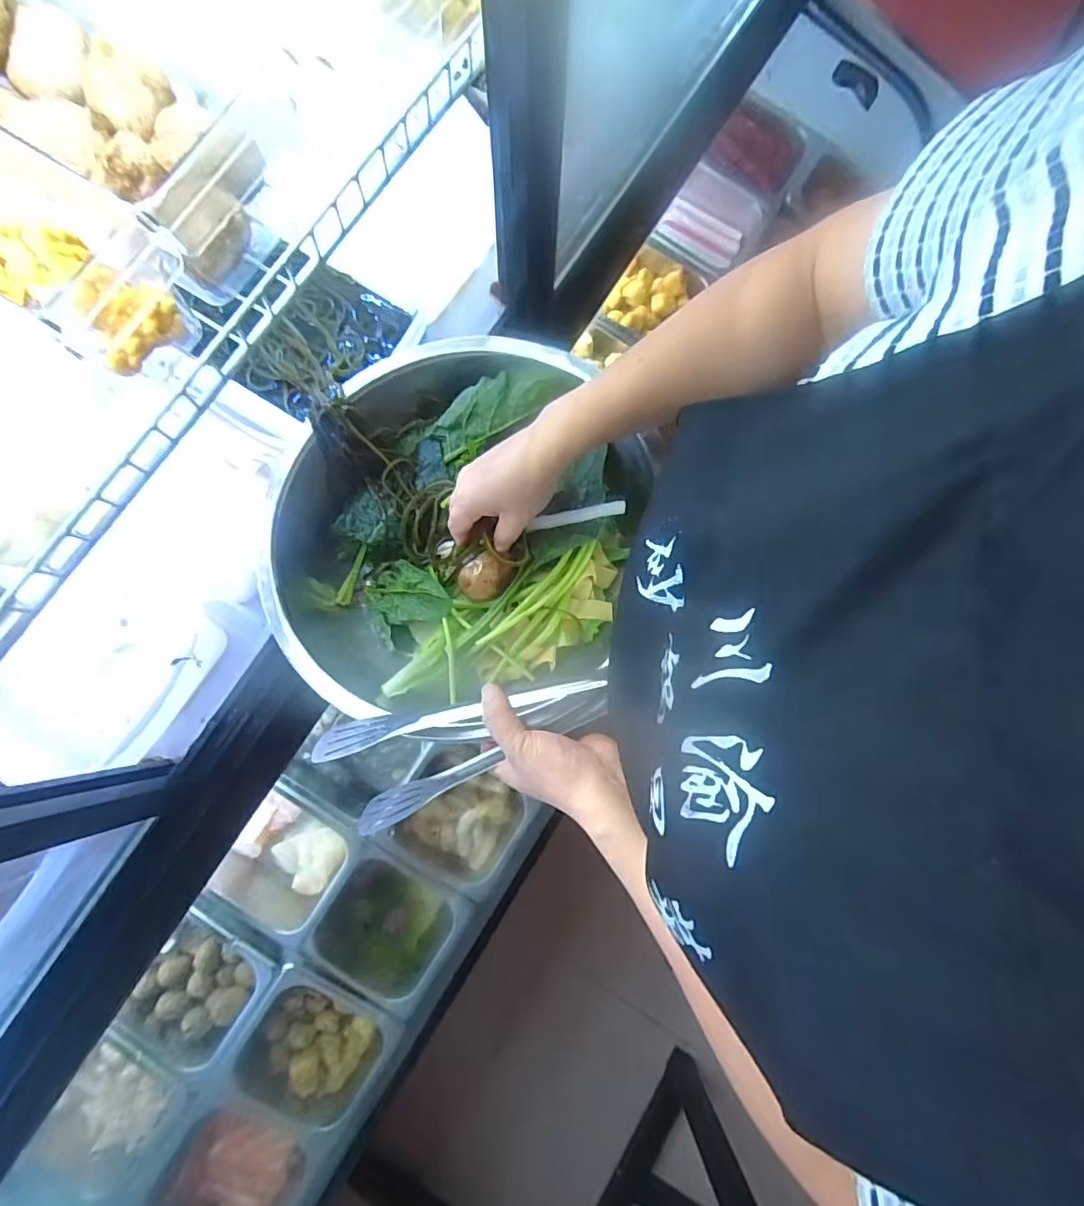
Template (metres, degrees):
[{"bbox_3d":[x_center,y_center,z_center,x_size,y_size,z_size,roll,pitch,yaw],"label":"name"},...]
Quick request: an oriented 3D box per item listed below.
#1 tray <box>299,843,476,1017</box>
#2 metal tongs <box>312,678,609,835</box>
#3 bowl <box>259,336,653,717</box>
[{"bbox_3d":[-0.203,0.442,0.779,0.185,0.106,0.167,33,80,6],"label":"tray"},{"bbox_3d":[-0.054,0.106,0.429,0.216,0.063,0.082,-19,80,5],"label":"metal tongs"},{"bbox_3d":[-0.081,-0.074,0.537,0.345,0.113,0.321,0,79,0],"label":"bowl"}]

